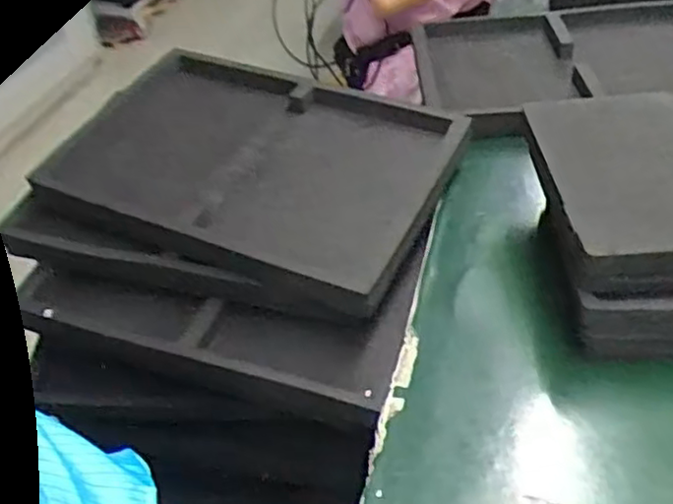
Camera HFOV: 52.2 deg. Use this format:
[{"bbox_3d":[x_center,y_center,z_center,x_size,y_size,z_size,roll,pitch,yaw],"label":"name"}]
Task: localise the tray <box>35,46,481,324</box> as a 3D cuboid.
[{"bbox_3d":[-0.111,-0.112,0.830,0.479,0.060,0.311,15,46,24],"label":"tray"}]

